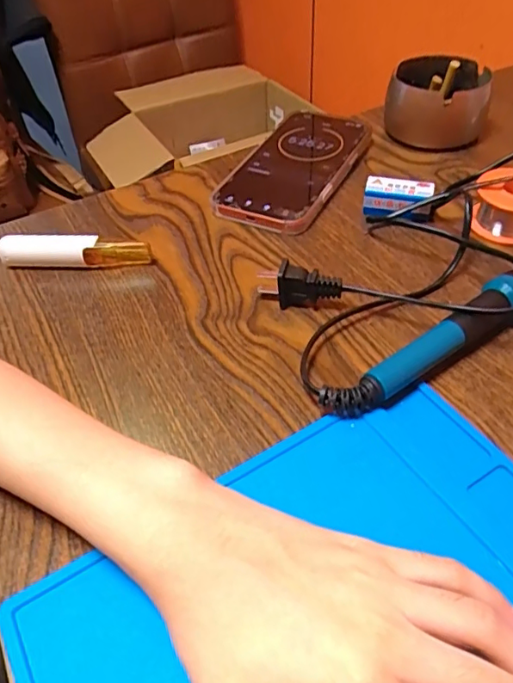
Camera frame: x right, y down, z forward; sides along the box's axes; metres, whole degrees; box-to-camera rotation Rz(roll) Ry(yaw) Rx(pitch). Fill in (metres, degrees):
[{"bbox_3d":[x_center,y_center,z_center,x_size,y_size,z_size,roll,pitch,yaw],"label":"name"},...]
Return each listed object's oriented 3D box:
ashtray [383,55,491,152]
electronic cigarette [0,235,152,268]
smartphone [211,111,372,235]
[{"bbox_3d":[0.158,-0.210,0.484,0.084,0.052,0.075,9,48,12],"label":"ashtray"},{"bbox_3d":[-0.126,-0.062,0.383,0.104,0.021,0.014,1,47,5],"label":"electronic cigarette"},{"bbox_3d":[0.032,-0.146,0.450,0.082,0.013,0.157,18,53,20],"label":"smartphone"}]

